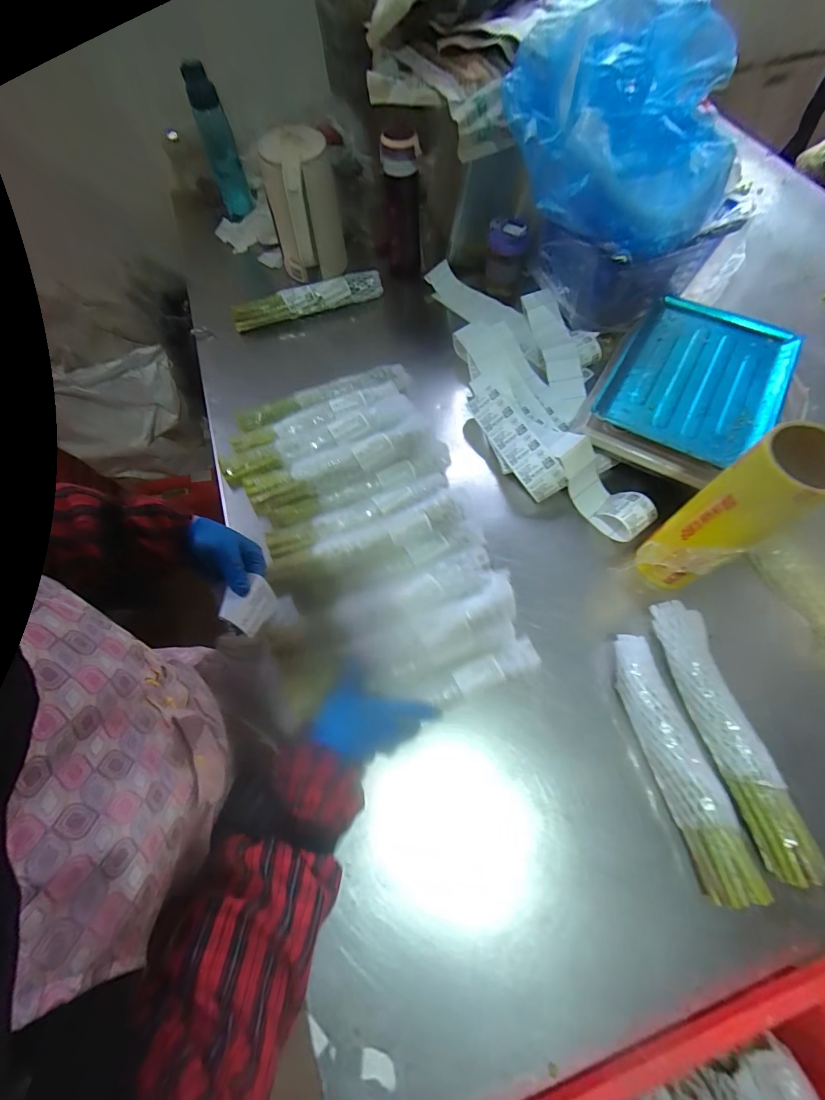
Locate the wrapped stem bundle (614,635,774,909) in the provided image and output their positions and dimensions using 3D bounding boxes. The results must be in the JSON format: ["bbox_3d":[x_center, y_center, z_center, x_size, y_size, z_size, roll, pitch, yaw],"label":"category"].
[{"bbox_3d":[0.315,0.247,0.503,0.056,0.065,0.293,-14,66,-5],"label":"wrapped stem bundle"}]

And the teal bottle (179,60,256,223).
[{"bbox_3d":[-0.394,-0.823,0.837,0.066,0.224,0.075,-15,46,-5],"label":"teal bottle"}]

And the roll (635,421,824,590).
[{"bbox_3d":[0.375,-0.031,0.500,0.067,0.272,0.090,-33,69,-13],"label":"roll"}]

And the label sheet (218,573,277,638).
[{"bbox_3d":[-0.177,0.060,0.447,0.010,0.052,0.058,-15,38,38],"label":"label sheet"}]

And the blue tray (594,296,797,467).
[{"bbox_3d":[0.447,-0.272,0.643,0.236,0.023,0.307,33,73,14],"label":"blue tray"}]

